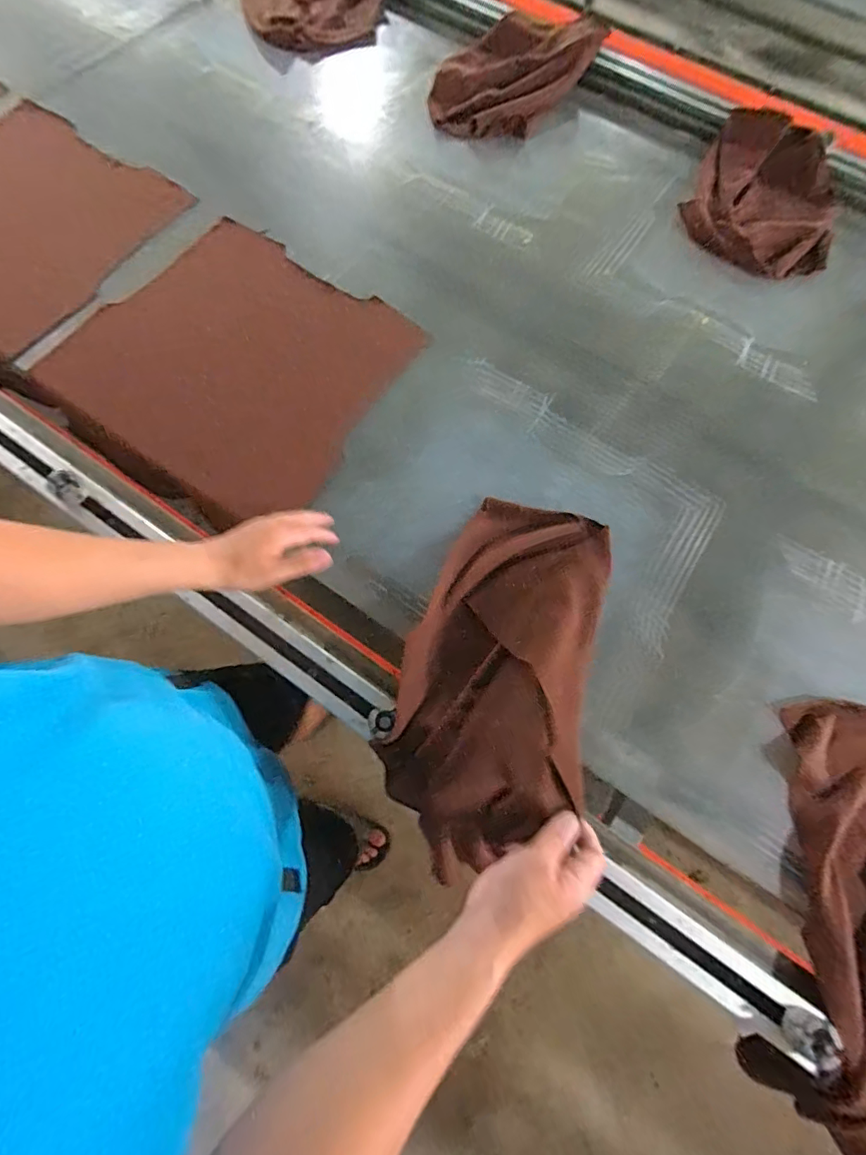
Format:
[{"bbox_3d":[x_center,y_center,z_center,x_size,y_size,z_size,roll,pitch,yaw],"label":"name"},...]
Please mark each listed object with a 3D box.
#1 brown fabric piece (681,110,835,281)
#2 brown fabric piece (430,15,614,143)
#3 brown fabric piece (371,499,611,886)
[{"bbox_3d":[0.595,-0.688,0.915,0.258,0.042,0.371,19,72,5],"label":"brown fabric piece"},{"bbox_3d":[0.150,-0.985,1.013,0.237,0.059,0.378,37,74,10],"label":"brown fabric piece"},{"bbox_3d":[0.079,0.096,0.613,0.202,0.099,0.432,17,63,4],"label":"brown fabric piece"}]

